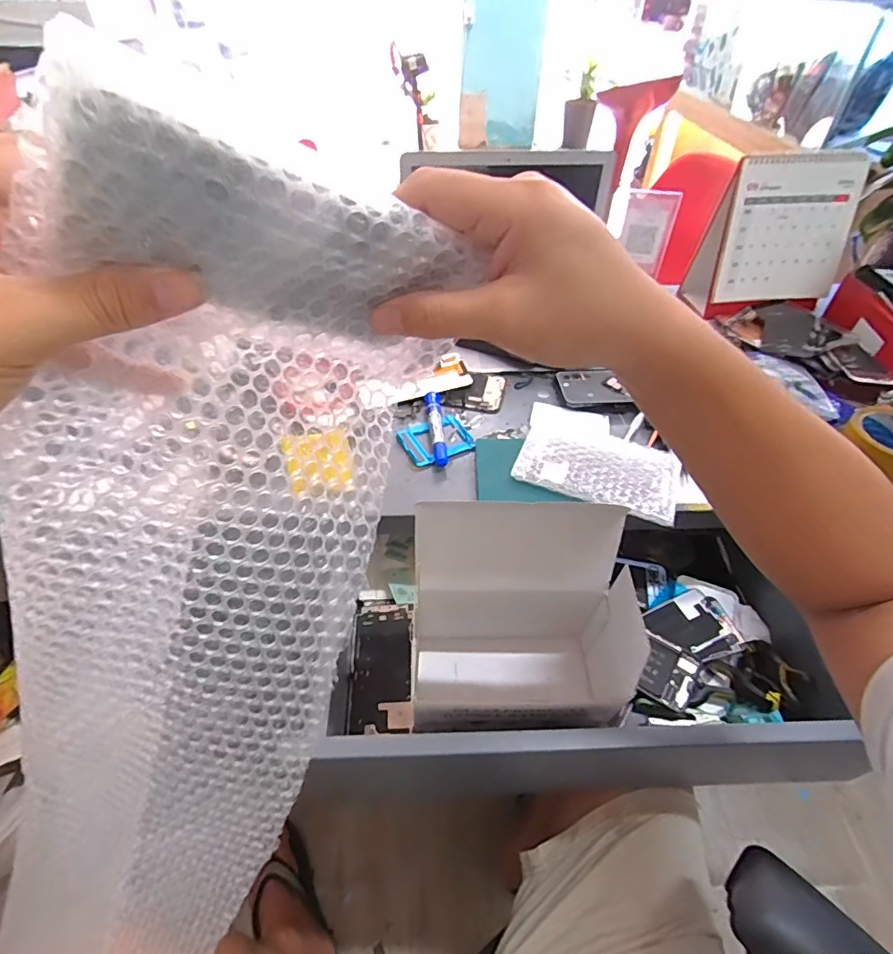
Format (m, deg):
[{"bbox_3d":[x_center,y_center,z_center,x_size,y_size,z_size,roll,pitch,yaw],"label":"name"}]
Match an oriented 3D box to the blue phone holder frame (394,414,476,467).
[{"bbox_3d":[-0.016,-0.049,0.640,0.085,0.015,0.079,-19,49,-19],"label":"blue phone holder frame"}]

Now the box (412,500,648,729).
[{"bbox_3d":[0.068,0.152,0.497,0.196,0.226,0.132,2,45,1],"label":"box"}]

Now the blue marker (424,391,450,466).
[{"bbox_3d":[-0.011,-0.065,0.641,0.020,0.016,0.132,-5,46,-6],"label":"blue marker"}]

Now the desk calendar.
[{"bbox_3d":[0.529,-0.387,0.809,0.201,0.209,0.105,-6,46,-7],"label":"desk calendar"}]

